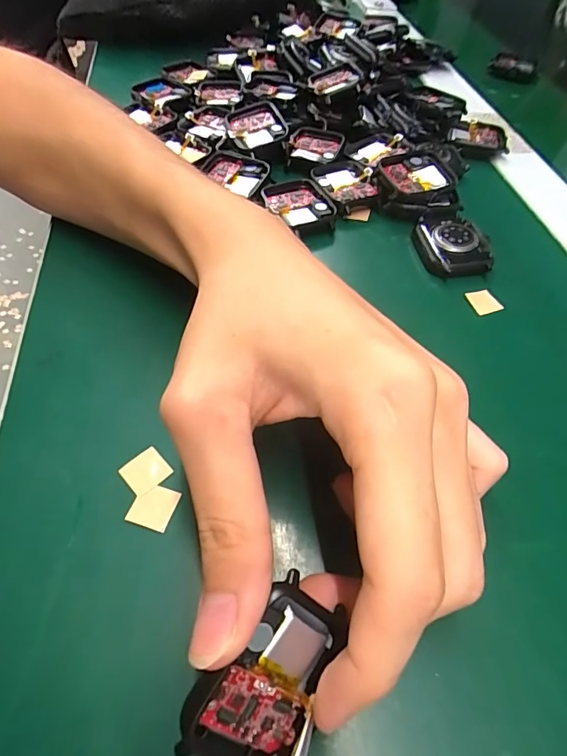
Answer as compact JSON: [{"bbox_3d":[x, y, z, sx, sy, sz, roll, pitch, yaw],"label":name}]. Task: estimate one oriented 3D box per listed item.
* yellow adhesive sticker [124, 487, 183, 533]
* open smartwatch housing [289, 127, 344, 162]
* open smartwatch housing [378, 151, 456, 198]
[{"bbox_3d":[-0.048,0.046,0.155,0.015,0.004,0.015,15,55,7],"label":"yellow adhesive sticker"},{"bbox_3d":[0.022,-0.159,0.295,0.032,0.009,0.034,19,55,9],"label":"open smartwatch housing"},{"bbox_3d":[0.081,-0.121,0.263,0.042,0.014,0.036,-5,55,-8],"label":"open smartwatch housing"}]

